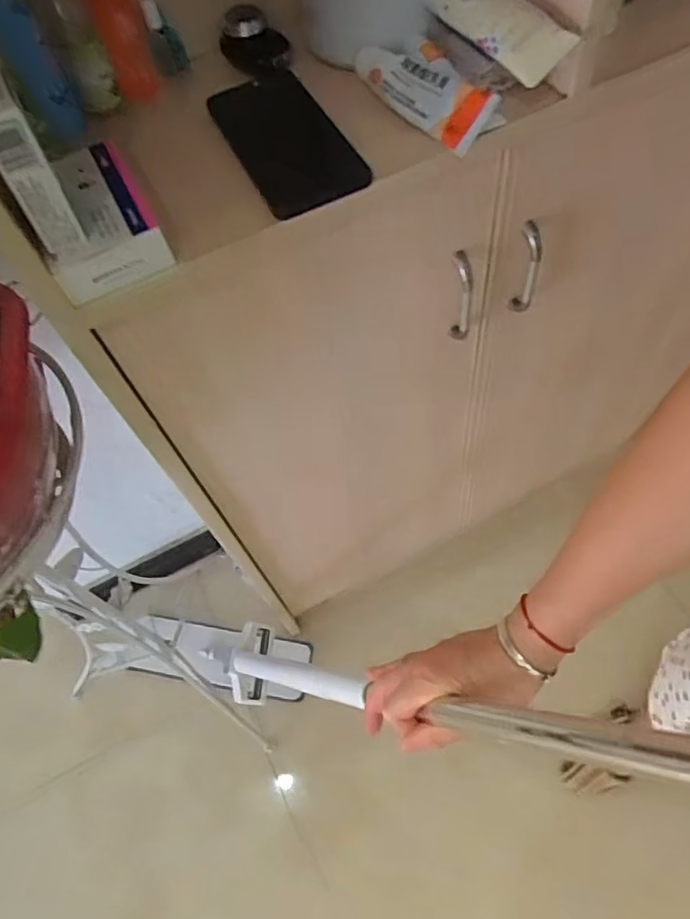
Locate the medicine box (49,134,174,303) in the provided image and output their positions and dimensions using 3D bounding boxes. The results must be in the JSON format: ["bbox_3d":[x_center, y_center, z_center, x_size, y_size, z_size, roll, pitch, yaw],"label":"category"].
[{"bbox_3d":[-0.177,-0.170,0.427,0.072,0.032,0.112,-24,63,-12],"label":"medicine box"}]

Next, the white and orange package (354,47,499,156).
[{"bbox_3d":[0.057,-0.285,0.471,0.136,0.023,0.046,46,106,26],"label":"white and orange package"}]

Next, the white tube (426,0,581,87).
[{"bbox_3d":[0.109,-0.320,0.445,0.039,0.027,0.124,-31,65,-15],"label":"white tube"}]

